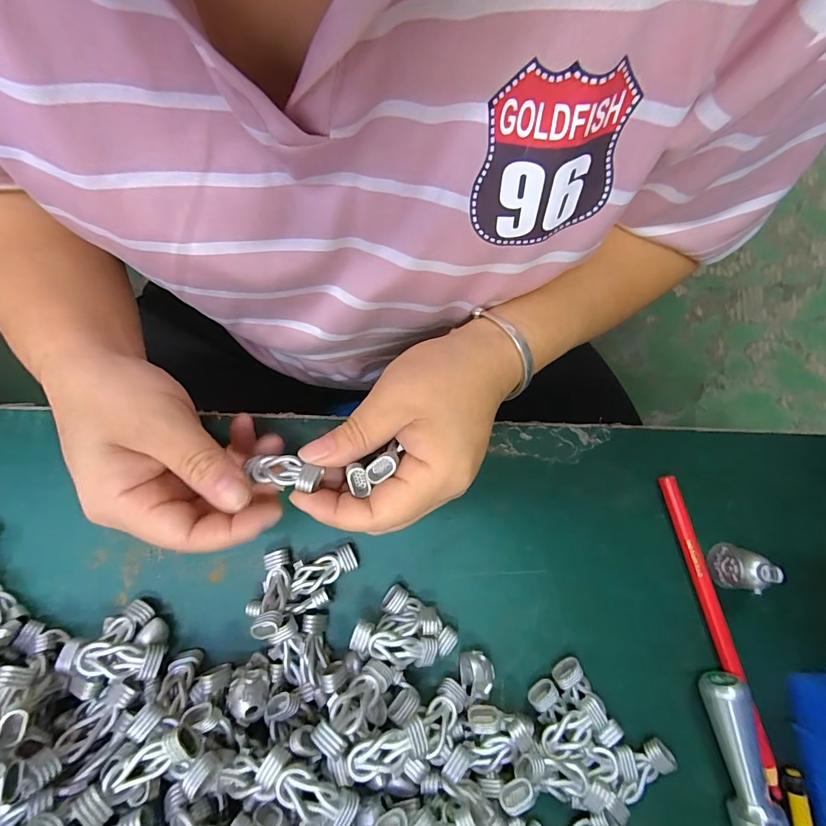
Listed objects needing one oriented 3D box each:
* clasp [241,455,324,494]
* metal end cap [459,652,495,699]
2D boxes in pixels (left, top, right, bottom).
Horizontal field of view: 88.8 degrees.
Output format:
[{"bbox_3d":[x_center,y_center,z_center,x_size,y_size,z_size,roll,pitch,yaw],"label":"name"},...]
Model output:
[{"bbox_3d":[-0.061,0.027,0.200,0.039,0.007,0.014,6,76,24],"label":"clasp"},{"bbox_3d":[0.034,0.139,0.227,0.016,0.018,0.020,-1,77,-2],"label":"metal end cap"}]

